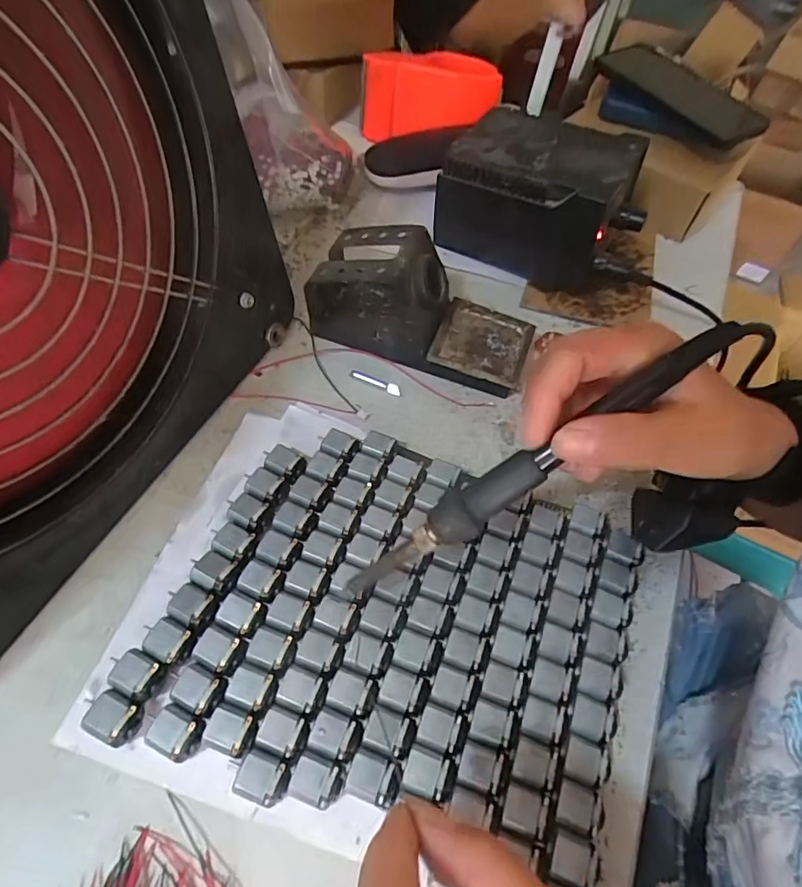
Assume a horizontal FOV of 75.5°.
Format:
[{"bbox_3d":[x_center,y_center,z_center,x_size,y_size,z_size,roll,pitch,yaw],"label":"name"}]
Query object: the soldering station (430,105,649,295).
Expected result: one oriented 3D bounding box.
[{"bbox_3d":[0.123,-0.210,0.445,0.156,0.091,0.109,28,60,14],"label":"soldering station"}]

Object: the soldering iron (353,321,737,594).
[{"bbox_3d":[0.052,0.011,0.220,0.195,0.013,0.020,-37,61,13],"label":"soldering iron"}]

